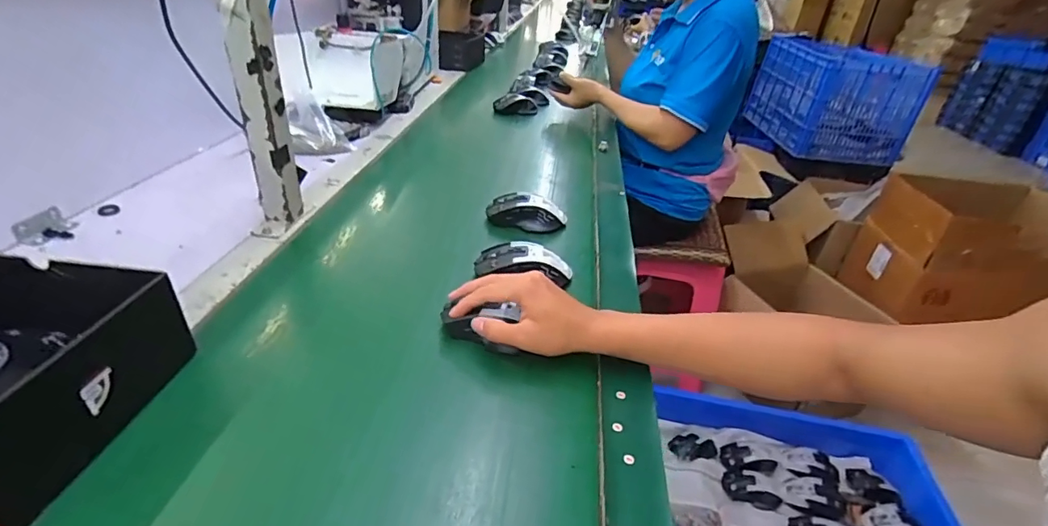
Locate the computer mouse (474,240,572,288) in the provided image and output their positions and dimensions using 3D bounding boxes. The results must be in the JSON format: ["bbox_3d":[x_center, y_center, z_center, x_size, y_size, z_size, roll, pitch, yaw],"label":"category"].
[{"bbox_3d":[0.002,0.001,0.610,0.118,0.035,0.061,7,33,3],"label":"computer mouse"}]

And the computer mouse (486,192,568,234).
[{"bbox_3d":[0.003,-0.078,0.734,0.113,0.040,0.055,12,33,12],"label":"computer mouse"}]

